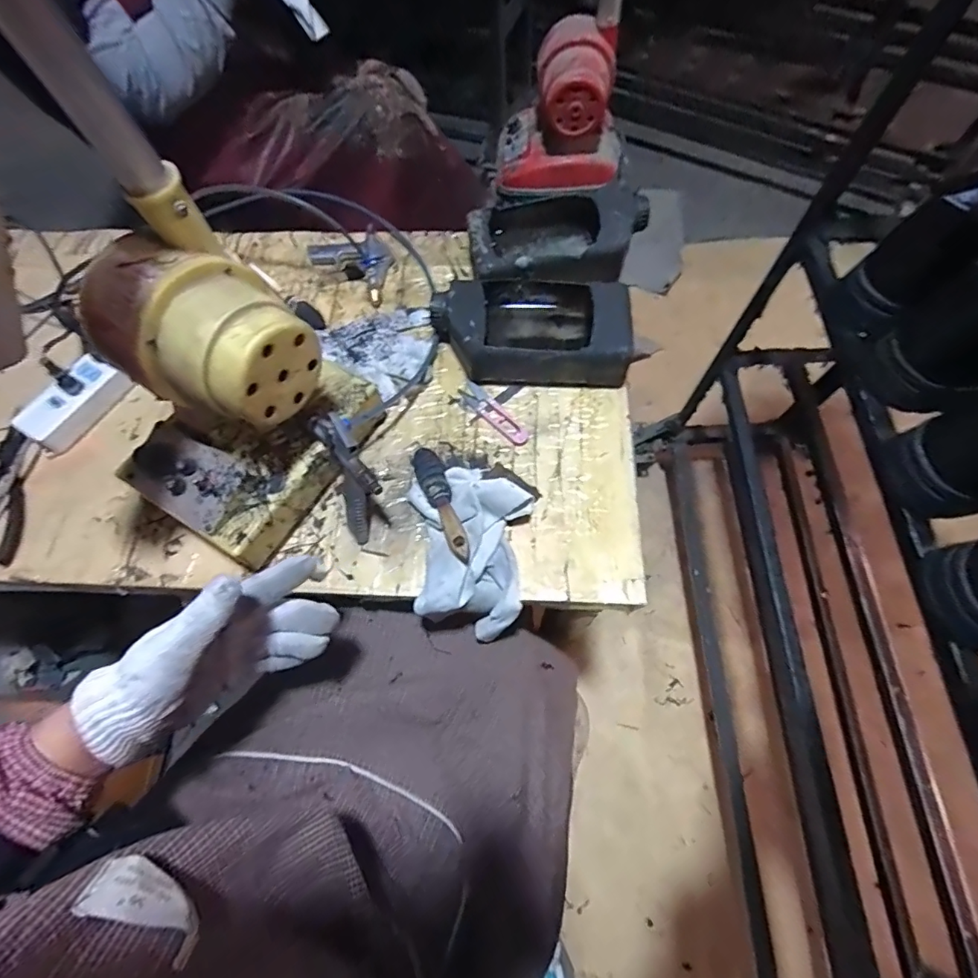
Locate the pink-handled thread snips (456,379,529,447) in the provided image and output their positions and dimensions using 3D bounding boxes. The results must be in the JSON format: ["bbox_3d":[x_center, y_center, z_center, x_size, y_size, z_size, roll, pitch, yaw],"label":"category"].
[{"bbox_3d":[0.005,-0.087,0.561,0.027,0.005,0.103,-42,72,-14],"label":"pink-handled thread snips"}]

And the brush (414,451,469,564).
[{"bbox_3d":[-0.048,0.012,0.491,0.028,0.016,0.145,-21,55,-6],"label":"brush"}]

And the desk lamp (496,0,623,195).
[{"bbox_3d":[0.113,-0.703,0.741,0.216,0.454,0.171,-20,68,-6],"label":"desk lamp"}]

